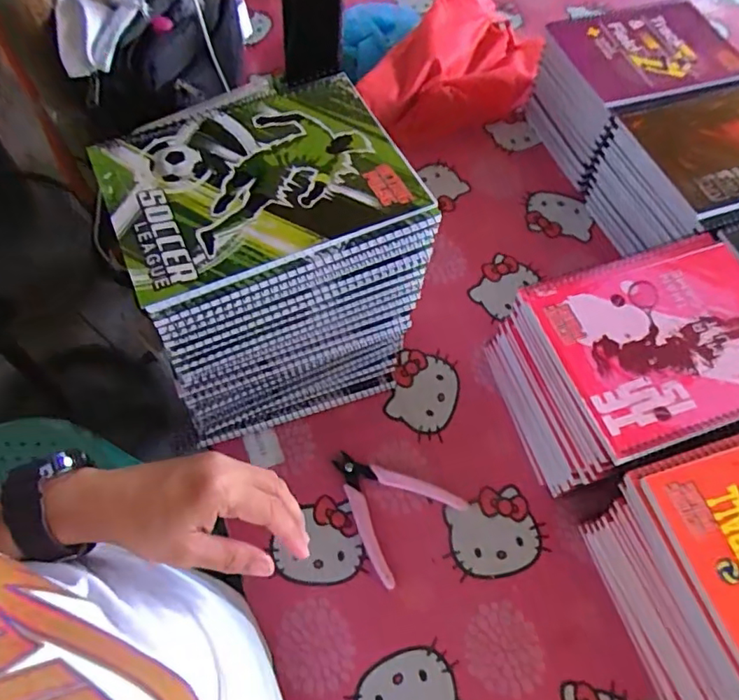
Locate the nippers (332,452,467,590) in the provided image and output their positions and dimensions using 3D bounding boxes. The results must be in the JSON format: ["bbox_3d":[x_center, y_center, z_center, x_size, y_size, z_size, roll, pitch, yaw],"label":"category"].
[{"bbox_3d":[0.012,0.134,0.505,0.113,0.008,0.098,41,68,19],"label":"nippers"}]

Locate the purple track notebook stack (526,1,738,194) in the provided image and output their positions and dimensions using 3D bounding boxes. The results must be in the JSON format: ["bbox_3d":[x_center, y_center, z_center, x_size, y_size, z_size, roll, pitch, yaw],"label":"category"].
[{"bbox_3d":[0.326,-0.320,0.701,0.199,0.123,0.163,-17,63,-10],"label":"purple track notebook stack"}]

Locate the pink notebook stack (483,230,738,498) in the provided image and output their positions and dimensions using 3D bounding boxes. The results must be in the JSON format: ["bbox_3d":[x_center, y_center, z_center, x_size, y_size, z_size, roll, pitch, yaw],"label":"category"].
[{"bbox_3d":[0.241,0.018,0.511,0.210,0.118,0.168,-15,63,-9],"label":"pink notebook stack"}]

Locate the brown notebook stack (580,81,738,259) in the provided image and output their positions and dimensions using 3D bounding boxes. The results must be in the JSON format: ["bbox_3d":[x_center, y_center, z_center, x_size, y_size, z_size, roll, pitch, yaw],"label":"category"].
[{"bbox_3d":[0.365,-0.182,0.621,0.220,0.125,0.162,-18,64,-11],"label":"brown notebook stack"}]

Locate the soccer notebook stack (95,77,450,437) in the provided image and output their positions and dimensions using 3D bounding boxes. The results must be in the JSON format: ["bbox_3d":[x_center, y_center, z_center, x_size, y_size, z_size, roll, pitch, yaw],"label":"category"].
[{"bbox_3d":[-0.076,-0.058,0.480,0.197,0.233,0.152,-20,64,-12],"label":"soccer notebook stack"}]

